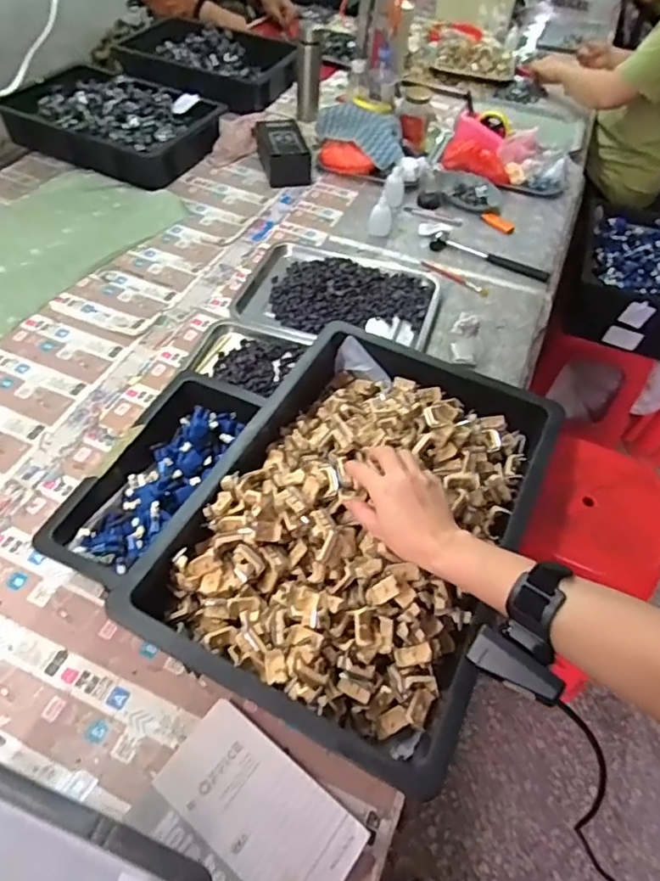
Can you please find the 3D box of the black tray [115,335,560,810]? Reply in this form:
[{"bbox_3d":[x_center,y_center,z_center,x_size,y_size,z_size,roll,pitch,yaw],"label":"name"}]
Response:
[{"bbox_3d":[0.039,0.065,0.605,0.315,0.081,0.465,23,53,13],"label":"black tray"}]

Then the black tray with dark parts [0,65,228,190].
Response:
[{"bbox_3d":[-0.533,-0.753,1.343,0.479,0.105,0.315,21,53,11],"label":"black tray with dark parts"}]

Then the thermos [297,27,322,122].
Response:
[{"bbox_3d":[-0.056,-0.955,1.478,0.062,0.200,0.063,1,51,-4],"label":"thermos"}]

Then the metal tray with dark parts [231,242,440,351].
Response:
[{"bbox_3d":[0.018,-0.284,1.093,0.364,0.024,0.289,15,52,7],"label":"metal tray with dark parts"}]

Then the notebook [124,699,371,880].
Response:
[{"bbox_3d":[-0.080,0.370,0.542,0.195,0.008,0.137,33,65,22],"label":"notebook"}]

